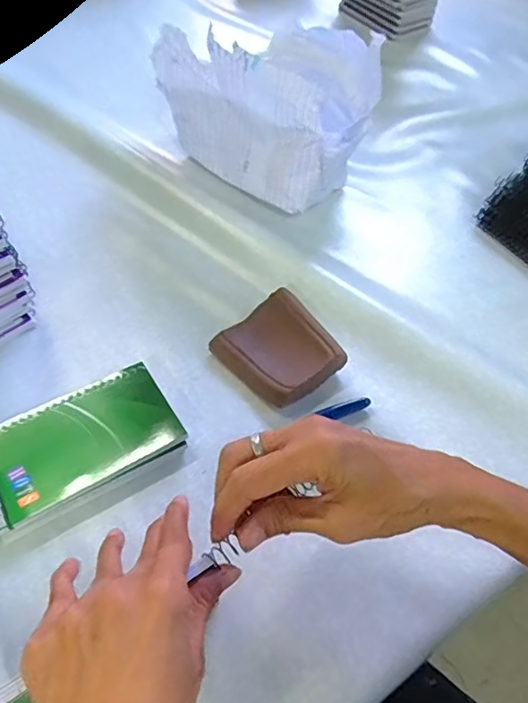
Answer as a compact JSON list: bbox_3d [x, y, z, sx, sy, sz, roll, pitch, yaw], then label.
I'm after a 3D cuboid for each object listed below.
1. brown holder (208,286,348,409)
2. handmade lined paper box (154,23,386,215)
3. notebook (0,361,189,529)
[{"bbox_3d":[0.015,-0.002,0.460,0.086,0.023,0.090,-33,61,-25],"label":"brown holder"},{"bbox_3d":[0.025,-0.278,0.595,0.217,0.145,0.198,32,57,19],"label":"handmade lined paper box"},{"bbox_3d":[-0.133,0.065,0.403,0.131,0.020,0.081,-25,58,-21],"label":"notebook"}]

